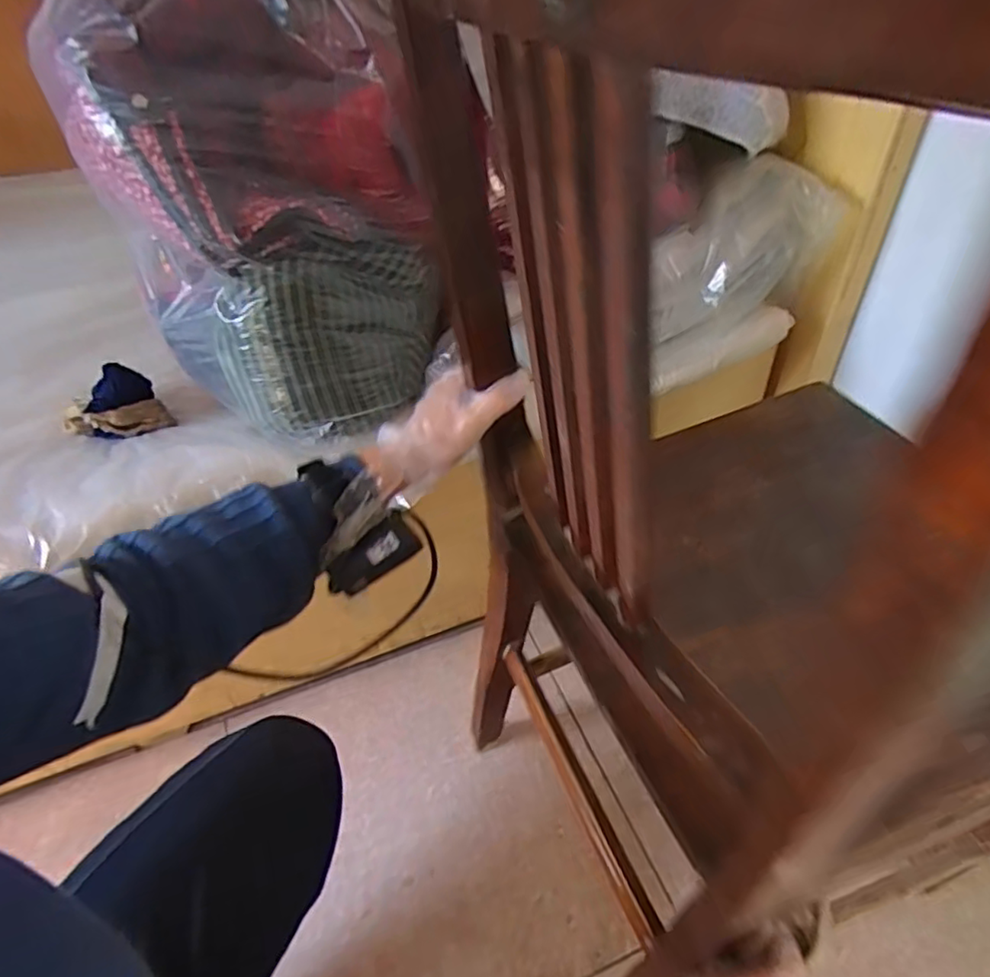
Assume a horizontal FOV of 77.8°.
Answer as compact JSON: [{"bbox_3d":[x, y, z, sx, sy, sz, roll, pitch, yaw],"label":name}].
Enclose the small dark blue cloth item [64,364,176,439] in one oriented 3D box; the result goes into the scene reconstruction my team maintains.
[{"bbox_3d":[-0.467,-0.099,0.747,0.104,0.067,0.081,-30,50,-26],"label":"small dark blue cloth item"}]

